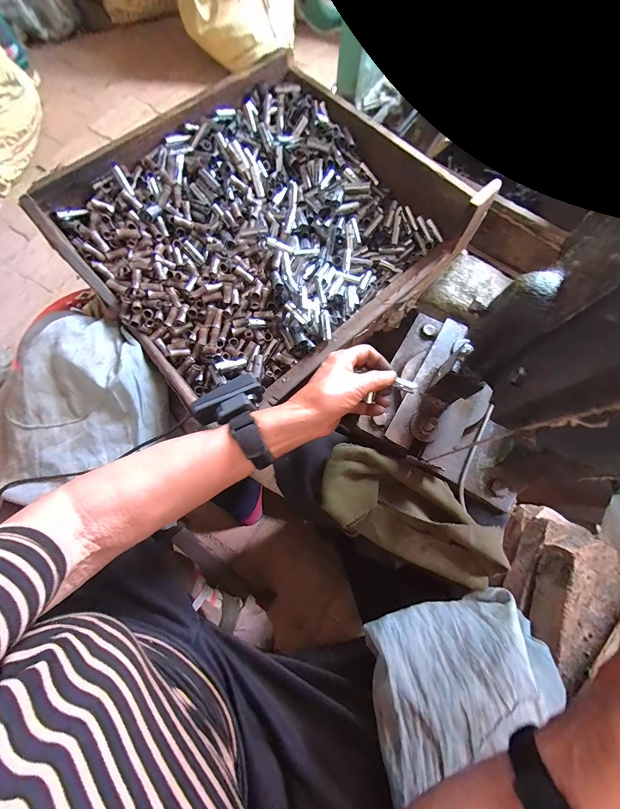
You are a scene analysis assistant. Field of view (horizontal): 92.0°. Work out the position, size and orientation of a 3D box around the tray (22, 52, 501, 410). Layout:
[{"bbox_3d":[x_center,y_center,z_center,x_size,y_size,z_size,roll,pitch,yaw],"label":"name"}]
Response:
[{"bbox_3d":[-0.062,-0.242,0.411,0.453,0.088,0.400,-39,77,-12],"label":"tray"}]

